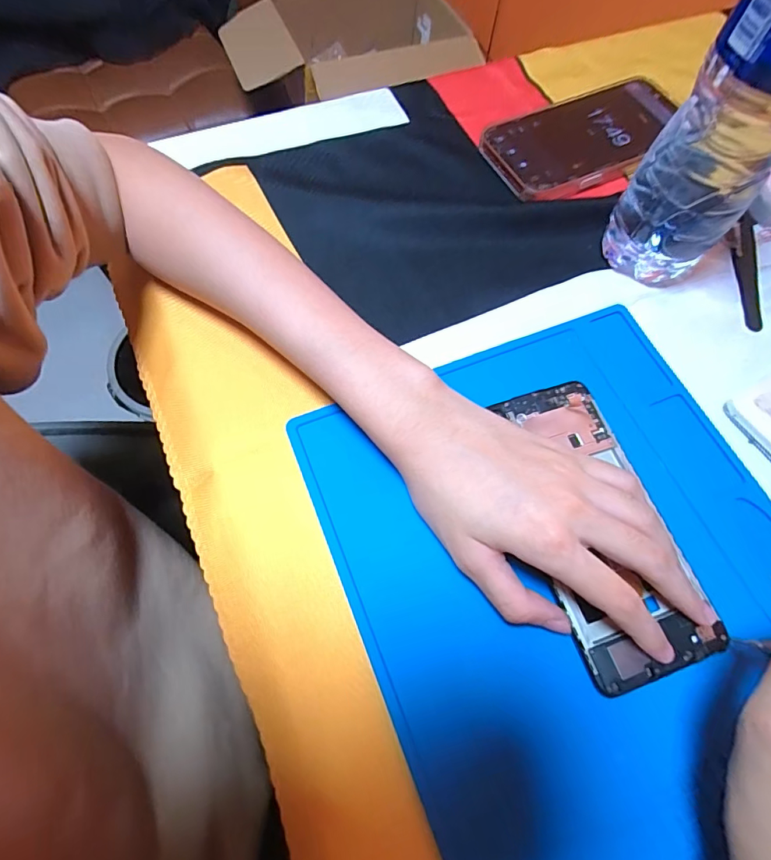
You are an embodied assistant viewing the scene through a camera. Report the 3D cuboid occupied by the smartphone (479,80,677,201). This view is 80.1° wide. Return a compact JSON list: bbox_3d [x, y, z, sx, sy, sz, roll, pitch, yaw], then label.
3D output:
[{"bbox_3d":[0.154,-0.226,0.353,0.157,0.010,0.082,-24,70,-12],"label":"smartphone"}]

